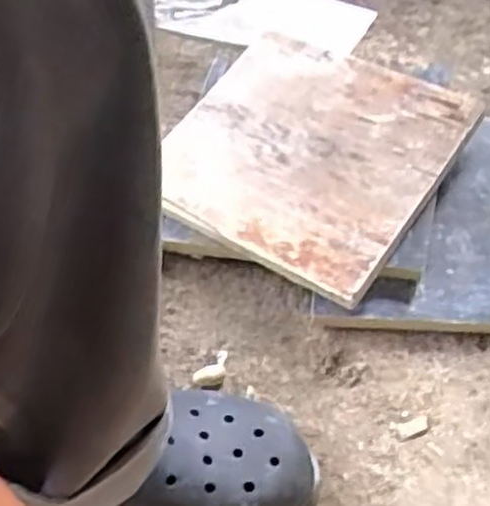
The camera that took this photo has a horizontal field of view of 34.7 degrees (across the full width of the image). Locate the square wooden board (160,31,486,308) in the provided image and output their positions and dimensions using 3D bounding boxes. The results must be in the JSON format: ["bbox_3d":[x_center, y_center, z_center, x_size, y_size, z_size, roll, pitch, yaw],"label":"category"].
[{"bbox_3d":[0.056,-0.099,0.741,0.251,0.024,0.255,27,59,22],"label":"square wooden board"}]

